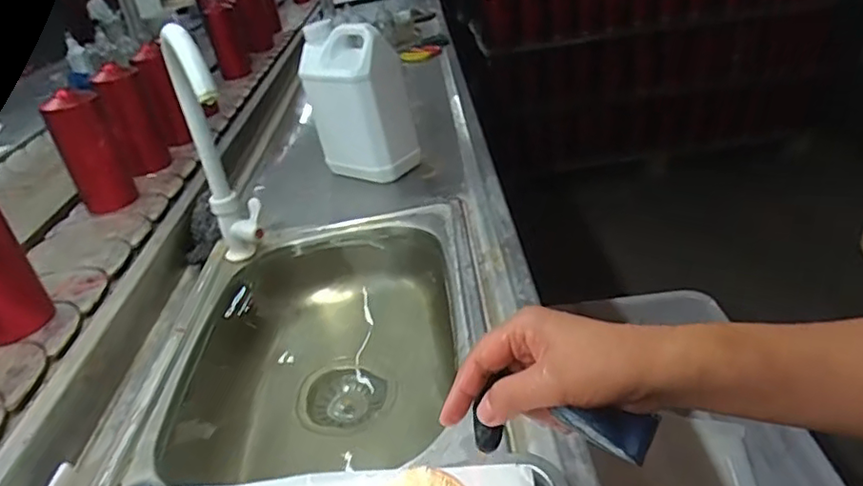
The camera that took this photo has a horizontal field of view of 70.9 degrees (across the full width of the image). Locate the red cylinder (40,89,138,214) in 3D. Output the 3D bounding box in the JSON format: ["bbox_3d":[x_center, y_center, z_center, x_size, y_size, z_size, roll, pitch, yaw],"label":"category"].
[{"bbox_3d":[-0.541,-0.150,0.961,0.083,0.173,0.090,-24,36,-22],"label":"red cylinder"}]

